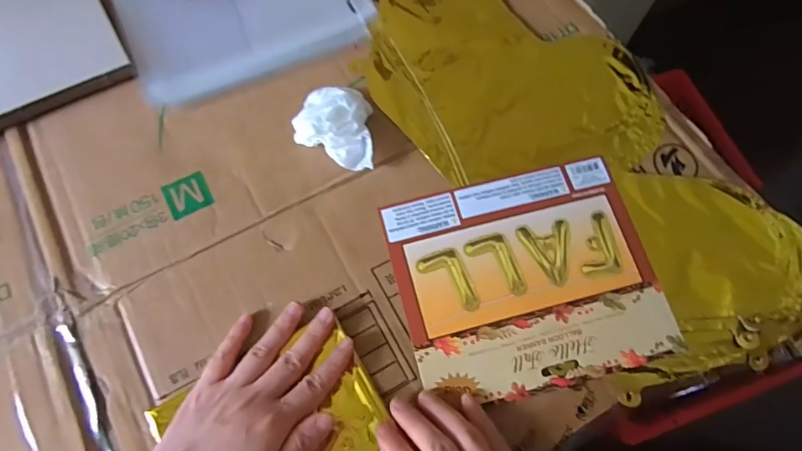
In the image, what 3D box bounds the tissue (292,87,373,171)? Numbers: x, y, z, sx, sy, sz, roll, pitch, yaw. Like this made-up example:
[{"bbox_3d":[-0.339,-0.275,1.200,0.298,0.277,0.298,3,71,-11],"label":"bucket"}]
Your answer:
[{"bbox_3d":[-0.050,-0.081,0.394,0.066,0.029,0.058,13,70,3],"label":"tissue"}]

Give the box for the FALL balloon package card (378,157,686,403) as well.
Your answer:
[{"bbox_3d":[0.095,0.038,0.370,0.190,0.007,0.160,-12,70,-7],"label":"FALL balloon package card"}]

